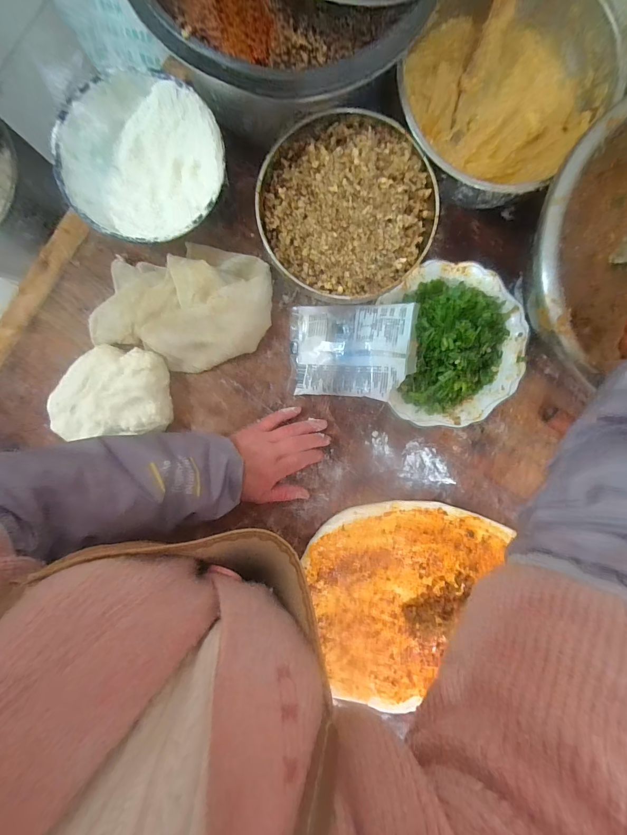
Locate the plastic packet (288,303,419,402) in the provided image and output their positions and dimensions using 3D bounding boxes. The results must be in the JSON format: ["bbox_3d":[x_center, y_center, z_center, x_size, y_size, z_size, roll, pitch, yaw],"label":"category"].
[{"bbox_3d":[0.040,-0.080,0.415,0.157,0.016,0.107,6,93,28],"label":"plastic packet"}]

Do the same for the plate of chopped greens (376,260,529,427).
[{"bbox_3d":[0.174,-0.090,0.428,0.175,0.072,0.197,-7,94,-1],"label":"plate of chopped greens"}]

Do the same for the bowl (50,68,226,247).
[{"bbox_3d":[-0.185,-0.277,0.396,0.163,0.078,0.166,0,94,-2],"label":"bowl"}]

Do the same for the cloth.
[{"bbox_3d":[-0.162,-0.135,0.422,0.217,0.060,0.152,3,94,-2],"label":"cloth"}]

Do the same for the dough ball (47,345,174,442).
[{"bbox_3d":[-0.249,-0.020,0.421,0.132,0.048,0.129,0,94,-2],"label":"dough ball"}]

